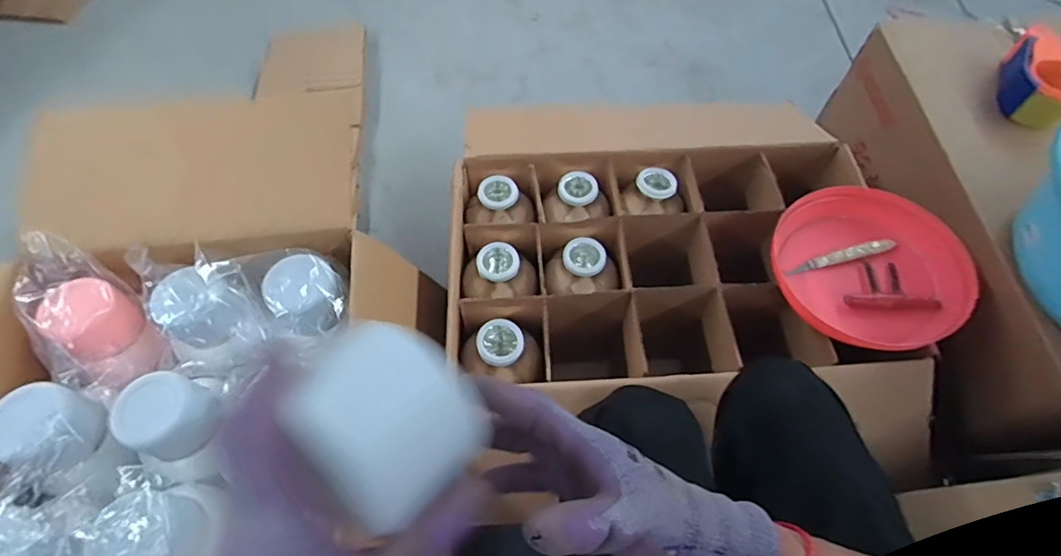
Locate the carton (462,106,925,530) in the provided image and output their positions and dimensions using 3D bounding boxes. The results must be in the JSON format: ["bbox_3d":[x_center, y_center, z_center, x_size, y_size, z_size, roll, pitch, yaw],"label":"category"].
[{"bbox_3d":[0.207,0.024,0.798,0.632,0.234,0.410,1,60,-1],"label":"carton"}]

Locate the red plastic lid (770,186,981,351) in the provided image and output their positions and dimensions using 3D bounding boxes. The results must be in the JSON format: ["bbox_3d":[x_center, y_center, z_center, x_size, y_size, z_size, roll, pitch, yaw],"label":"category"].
[{"bbox_3d":[0.431,-0.016,0.684,0.214,0.056,0.230,-39,68,-21],"label":"red plastic lid"}]

